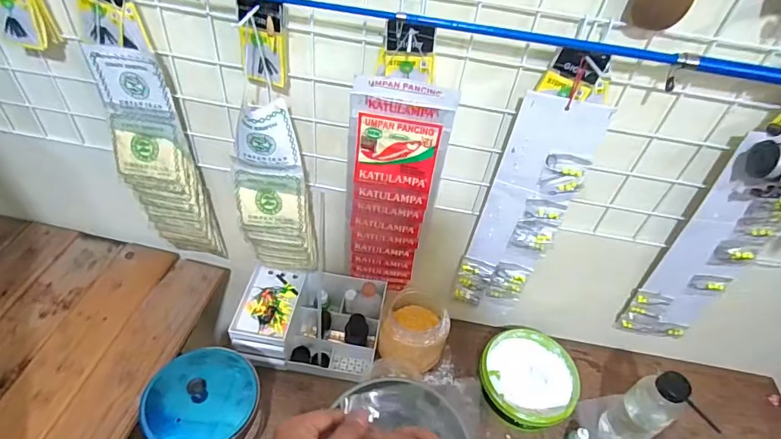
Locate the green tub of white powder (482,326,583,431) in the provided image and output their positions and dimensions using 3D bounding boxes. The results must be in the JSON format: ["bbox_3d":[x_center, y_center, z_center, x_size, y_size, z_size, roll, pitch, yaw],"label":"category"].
[{"bbox_3d":[0.226,0.269,0.780,0.156,0.065,0.157,4,47,-4],"label":"green tub of white powder"}]

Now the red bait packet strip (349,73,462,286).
[{"bbox_3d":[0.001,-0.022,0.645,0.113,0.370,0.030,9,47,1],"label":"red bait packet strip"}]

